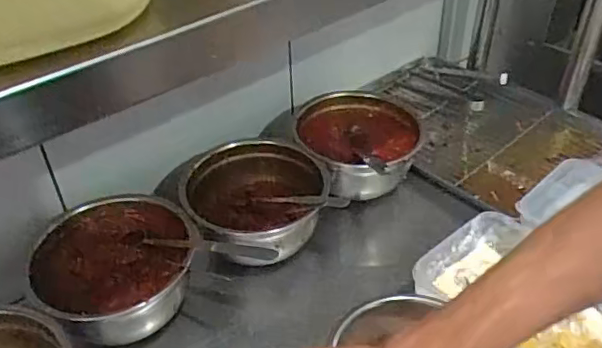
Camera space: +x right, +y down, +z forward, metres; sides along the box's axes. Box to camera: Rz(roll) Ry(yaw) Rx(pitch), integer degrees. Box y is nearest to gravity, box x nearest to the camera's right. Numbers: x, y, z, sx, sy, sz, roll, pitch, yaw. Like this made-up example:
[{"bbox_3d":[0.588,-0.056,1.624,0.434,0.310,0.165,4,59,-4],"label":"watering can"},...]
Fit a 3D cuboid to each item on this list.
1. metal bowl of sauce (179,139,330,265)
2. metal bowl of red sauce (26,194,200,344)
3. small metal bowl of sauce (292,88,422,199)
[{"bbox_3d":[-0.064,0.049,0.792,0.188,0.107,0.181,-2,38,1],"label":"metal bowl of sauce"},{"bbox_3d":[-0.216,0.126,0.704,0.183,0.107,0.183,-2,38,1],"label":"metal bowl of red sauce"},{"bbox_3d":[0.086,-0.043,0.883,0.177,0.087,0.197,0,38,4],"label":"small metal bowl of sauce"}]

